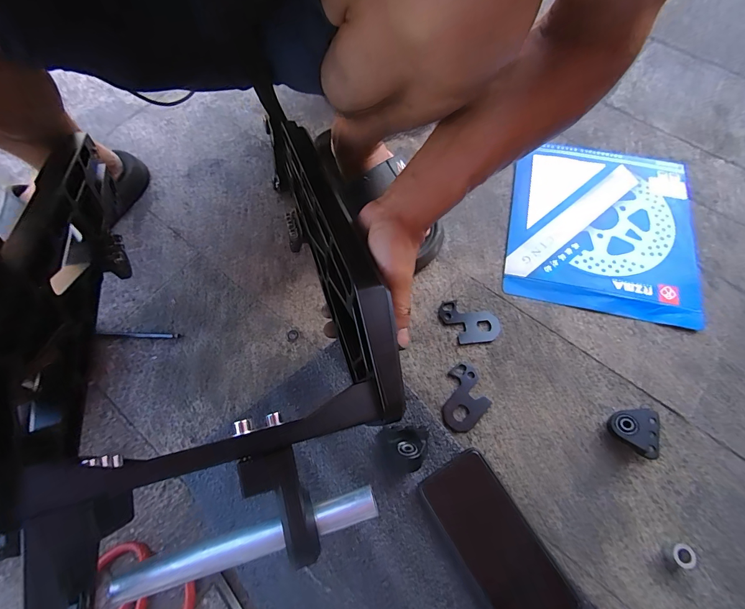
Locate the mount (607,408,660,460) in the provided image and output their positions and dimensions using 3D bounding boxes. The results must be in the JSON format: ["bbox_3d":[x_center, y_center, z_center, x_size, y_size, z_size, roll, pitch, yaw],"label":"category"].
[{"bbox_3d":[0.286,0.134,0.402,0.048,0.026,0.052,16,68,8],"label":"mount"}]

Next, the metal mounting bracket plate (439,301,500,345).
[{"bbox_3d":[0.118,0.025,0.460,0.074,0.004,0.049,20,69,10],"label":"metal mounting bracket plate"}]

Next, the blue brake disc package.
[{"bbox_3d":[0.314,-0.112,0.513,0.240,0.013,0.263,11,68,6],"label":"blue brake disc package"}]

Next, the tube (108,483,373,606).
[{"bbox_3d":[-0.078,0.153,0.237,0.166,0.019,0.020,-16,68,-5],"label":"tube"}]

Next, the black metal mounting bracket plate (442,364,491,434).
[{"bbox_3d":[0.110,0.109,0.430,0.049,0.004,0.077,12,68,6],"label":"black metal mounting bracket plate"}]

